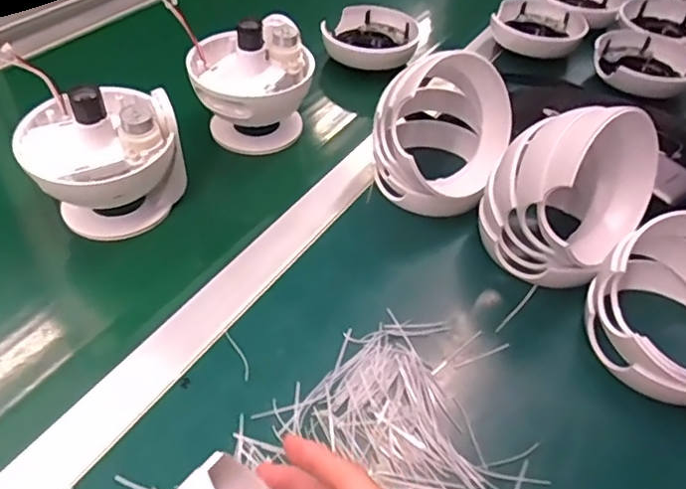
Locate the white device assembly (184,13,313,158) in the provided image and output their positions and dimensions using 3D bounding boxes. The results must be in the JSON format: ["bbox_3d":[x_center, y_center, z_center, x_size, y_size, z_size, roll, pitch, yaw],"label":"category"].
[{"bbox_3d":[-0.089,-0.156,0.567,0.107,0.110,0.104,1,45,-4],"label":"white device assembly"}]

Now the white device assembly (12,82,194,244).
[{"bbox_3d":[-0.196,-0.071,0.478,0.111,0.113,0.102,-25,53,-27],"label":"white device assembly"}]

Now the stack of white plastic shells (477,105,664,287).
[{"bbox_3d":[0.181,-0.044,0.449,0.117,0.113,0.109,-24,52,-26],"label":"stack of white plastic shells"}]

